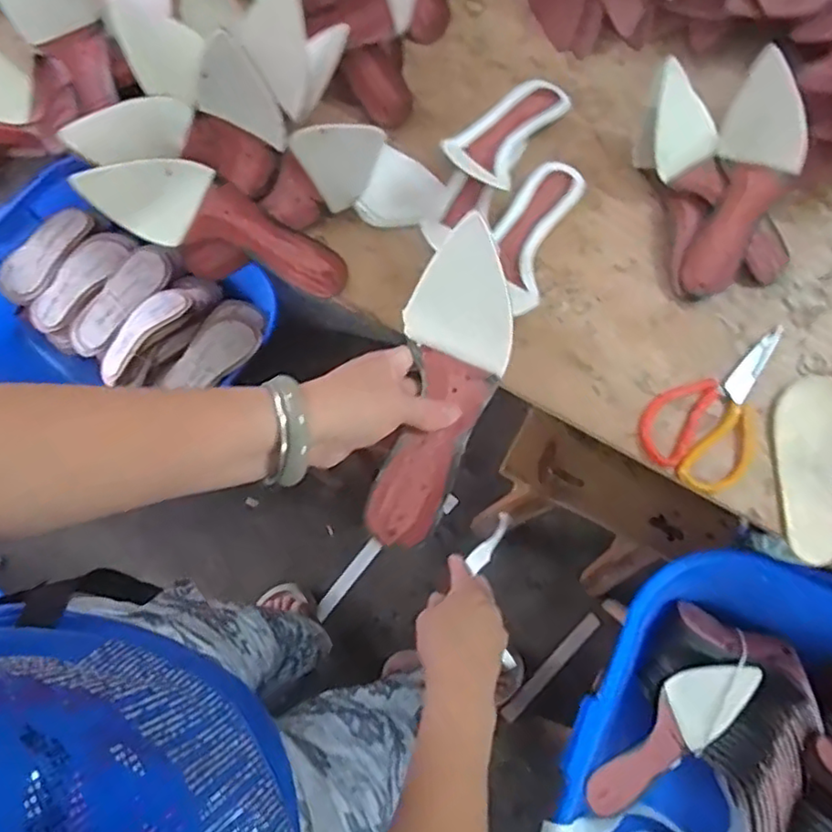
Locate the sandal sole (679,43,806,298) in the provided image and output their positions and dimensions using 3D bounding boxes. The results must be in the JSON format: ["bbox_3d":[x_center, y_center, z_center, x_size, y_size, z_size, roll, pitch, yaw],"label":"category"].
[{"bbox_3d":[0.343,-0.237,0.668,0.082,0.057,0.239,20,96,5],"label":"sandal sole"}]

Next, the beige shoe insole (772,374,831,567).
[{"bbox_3d":[0.395,0.050,0.645,0.065,0.015,0.186,7,77,3],"label":"beige shoe insole"}]

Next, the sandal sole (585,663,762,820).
[{"bbox_3d":[0.301,0.372,0.752,0.250,0.057,0.083,-35,79,-7],"label":"sandal sole"}]

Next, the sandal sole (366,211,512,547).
[{"bbox_3d":[0.018,-0.021,0.472,0.077,0.058,0.230,16,88,5],"label":"sandal sole"}]

